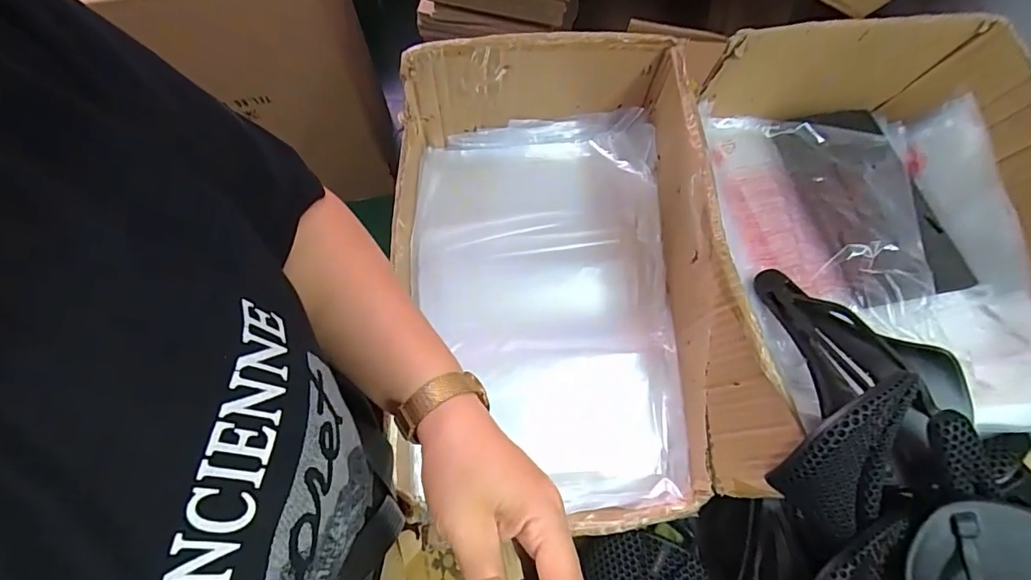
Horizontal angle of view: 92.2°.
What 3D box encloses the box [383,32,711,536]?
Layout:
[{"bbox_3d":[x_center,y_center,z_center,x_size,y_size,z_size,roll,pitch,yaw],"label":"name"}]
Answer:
[{"bbox_3d":[0.031,-0.004,0.490,0.296,0.182,0.441,-2,73,-2],"label":"box"}]

